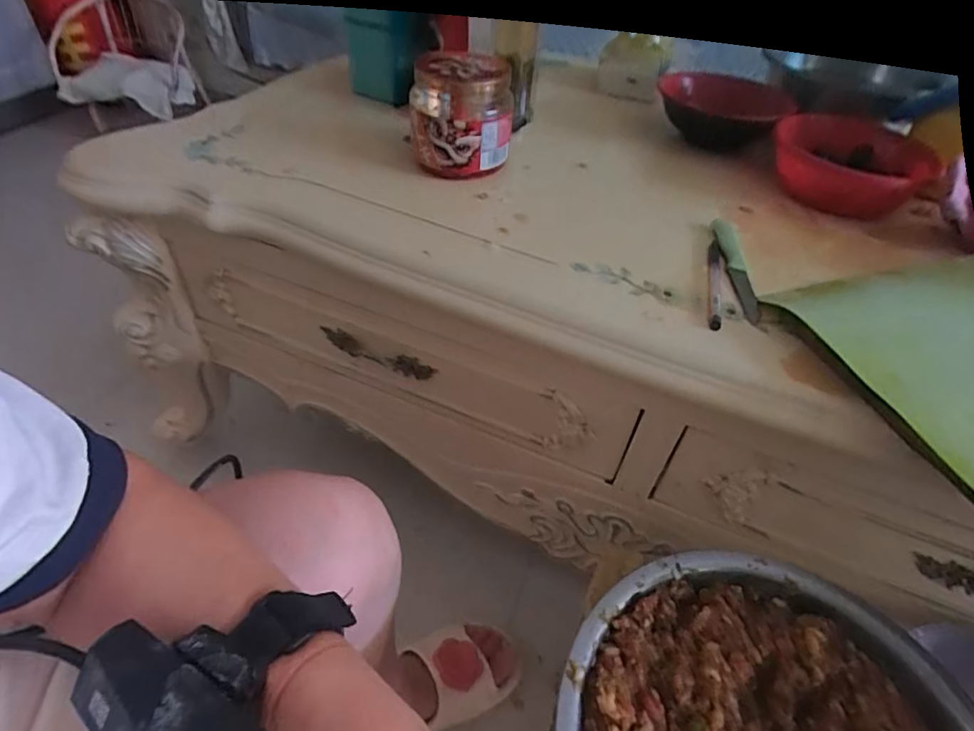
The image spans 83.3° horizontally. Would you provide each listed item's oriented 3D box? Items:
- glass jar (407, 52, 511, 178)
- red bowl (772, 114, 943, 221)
[{"bbox_3d":[-0.028,-0.269,0.577,0.107,0.120,0.102,2,45,-4],"label":"glass jar"},{"bbox_3d":[0.411,-0.234,0.626,0.156,0.066,0.145,28,49,21],"label":"red bowl"}]

